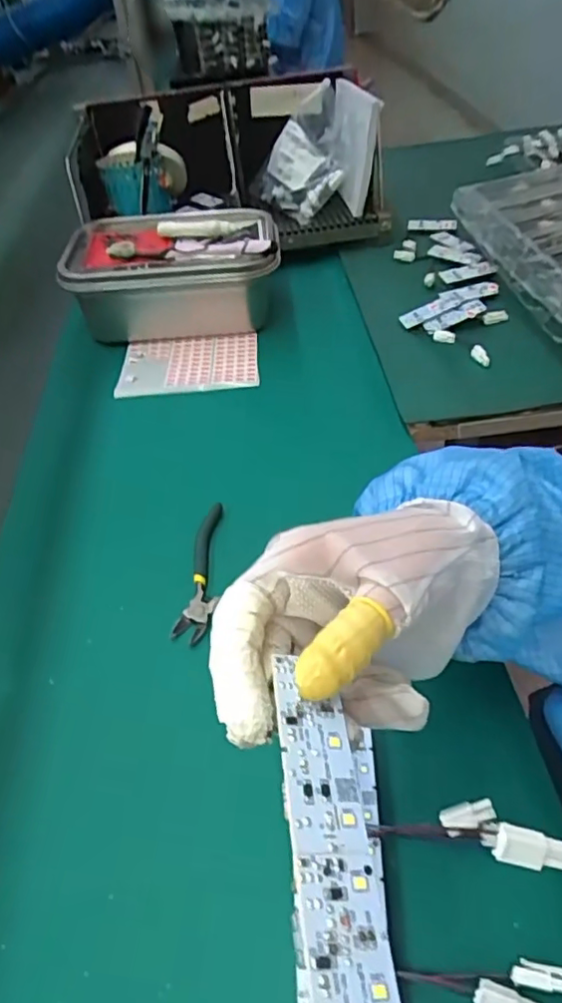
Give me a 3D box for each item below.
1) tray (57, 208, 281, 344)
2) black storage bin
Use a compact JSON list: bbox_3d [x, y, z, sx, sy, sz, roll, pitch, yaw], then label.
[{"bbox_3d":[-0.123,-0.266,0.705,0.234,0.097,0.162,-8,45,0],"label":"tray"},{"bbox_3d":[-0.075,-0.466,0.822,0.396,0.148,0.227,-6,45,2],"label":"black storage bin"}]

